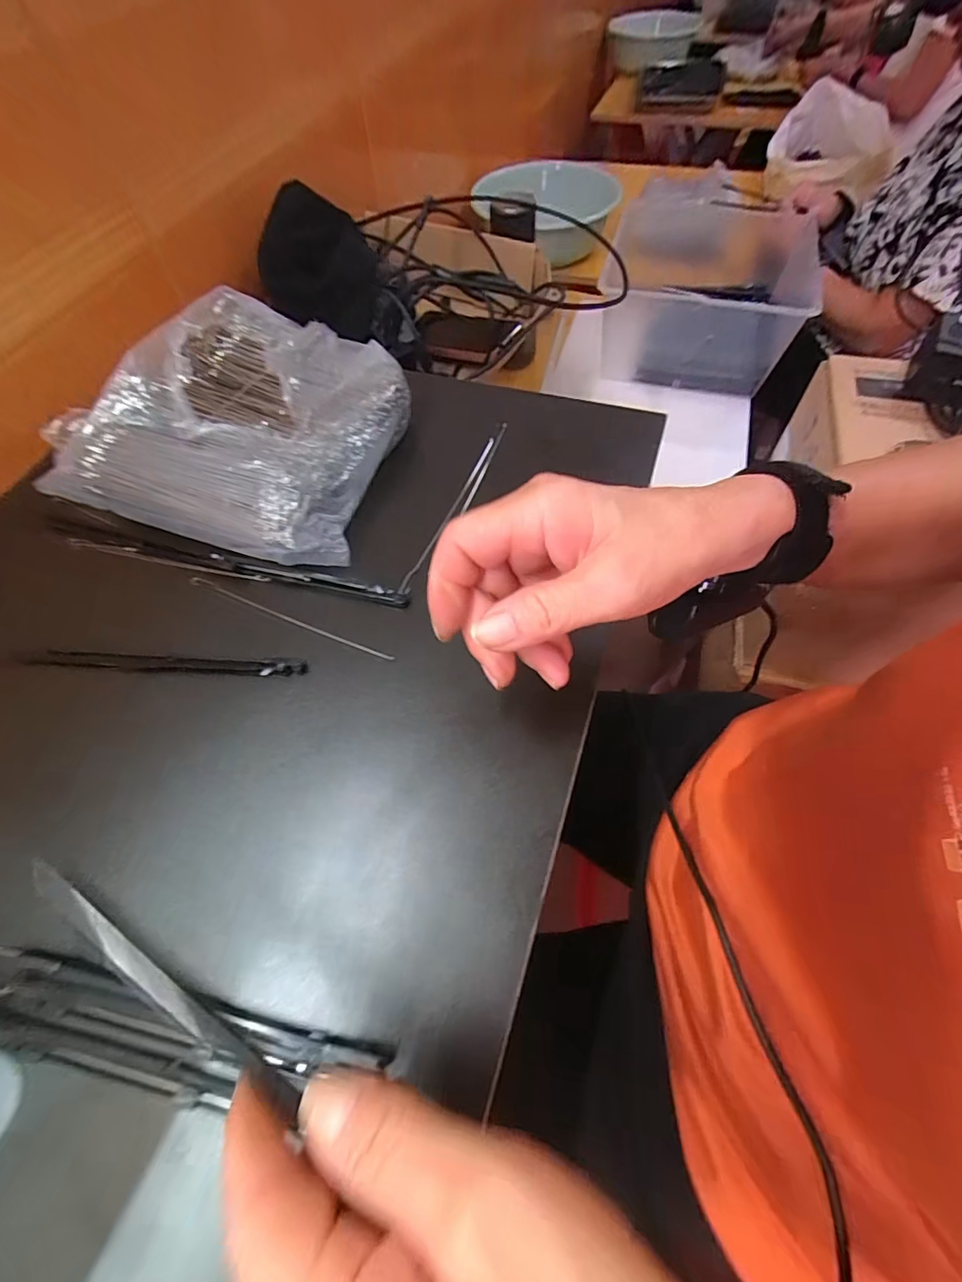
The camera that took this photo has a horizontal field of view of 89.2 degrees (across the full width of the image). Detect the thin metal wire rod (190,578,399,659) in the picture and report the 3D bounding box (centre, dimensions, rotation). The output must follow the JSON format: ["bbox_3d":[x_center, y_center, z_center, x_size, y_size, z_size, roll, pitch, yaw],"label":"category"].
[{"bbox_3d":[-0.130,-0.017,0.326,0.164,0.004,0.007,20,64,14],"label":"thin metal wire rod"}]

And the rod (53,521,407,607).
[{"bbox_3d":[-0.187,-0.058,0.348,0.282,0.009,0.014,13,62,10],"label":"rod"}]

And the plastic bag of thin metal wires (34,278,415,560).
[{"bbox_3d":[-0.184,-0.173,0.371,0.249,0.077,0.199,18,63,13],"label":"plastic bag of thin metal wires"}]

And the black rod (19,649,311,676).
[{"bbox_3d":[-0.202,0.014,0.312,0.182,0.009,0.013,3,61,5],"label":"black rod"}]

